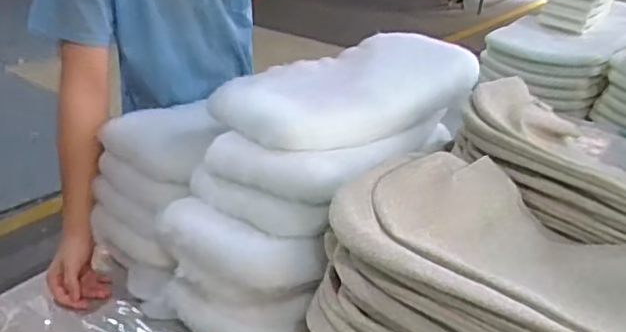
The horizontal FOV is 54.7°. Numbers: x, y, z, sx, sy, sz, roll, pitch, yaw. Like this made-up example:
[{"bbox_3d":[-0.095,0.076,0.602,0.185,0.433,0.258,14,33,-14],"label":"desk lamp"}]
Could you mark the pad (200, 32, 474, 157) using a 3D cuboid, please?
[{"bbox_3d":[0.062,-0.128,1.001,0.444,0.090,0.207,-17,33,-33],"label":"pad"}]

